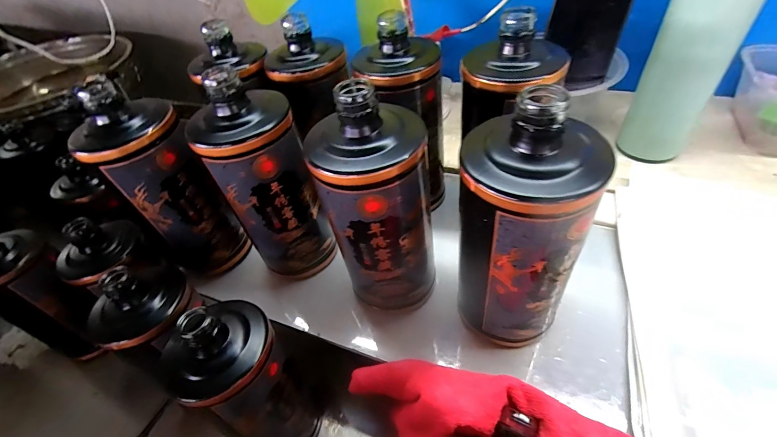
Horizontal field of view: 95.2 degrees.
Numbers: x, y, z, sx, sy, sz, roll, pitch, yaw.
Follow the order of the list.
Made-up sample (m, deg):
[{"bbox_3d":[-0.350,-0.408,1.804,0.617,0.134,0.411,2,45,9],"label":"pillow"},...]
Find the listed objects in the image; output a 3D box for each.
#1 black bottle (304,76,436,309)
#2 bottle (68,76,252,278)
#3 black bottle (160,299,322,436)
[{"bbox_3d":[-0.006,-0.001,0.267,0.077,0.182,0.063,-18,50,-6],"label":"black bottle"},{"bbox_3d":[-0.200,-0.026,0.331,0.067,0.183,0.075,34,62,31],"label":"bottle"},{"bbox_3d":[-0.115,0.147,0.308,0.083,0.194,0.079,-38,55,-22],"label":"black bottle"}]

